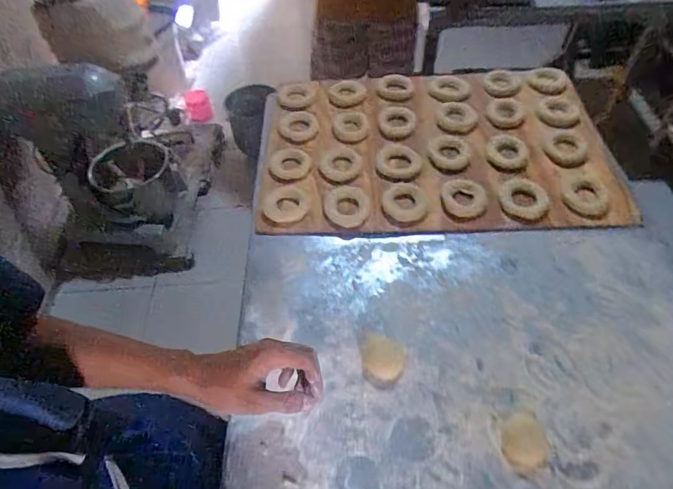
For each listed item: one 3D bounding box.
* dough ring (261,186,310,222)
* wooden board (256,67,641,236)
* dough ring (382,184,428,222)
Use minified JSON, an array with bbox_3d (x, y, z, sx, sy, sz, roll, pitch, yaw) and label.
[{"bbox_3d":[-0.082,-0.066,0.731,0.073,0.013,0.080,-1,50,2],"label":"dough ring"},{"bbox_3d":[0.170,-0.195,0.810,0.590,0.015,0.410,-2,50,2],"label":"wooden board"},{"bbox_3d":[0.111,-0.068,0.726,0.071,0.011,0.068,-1,50,2],"label":"dough ring"}]

